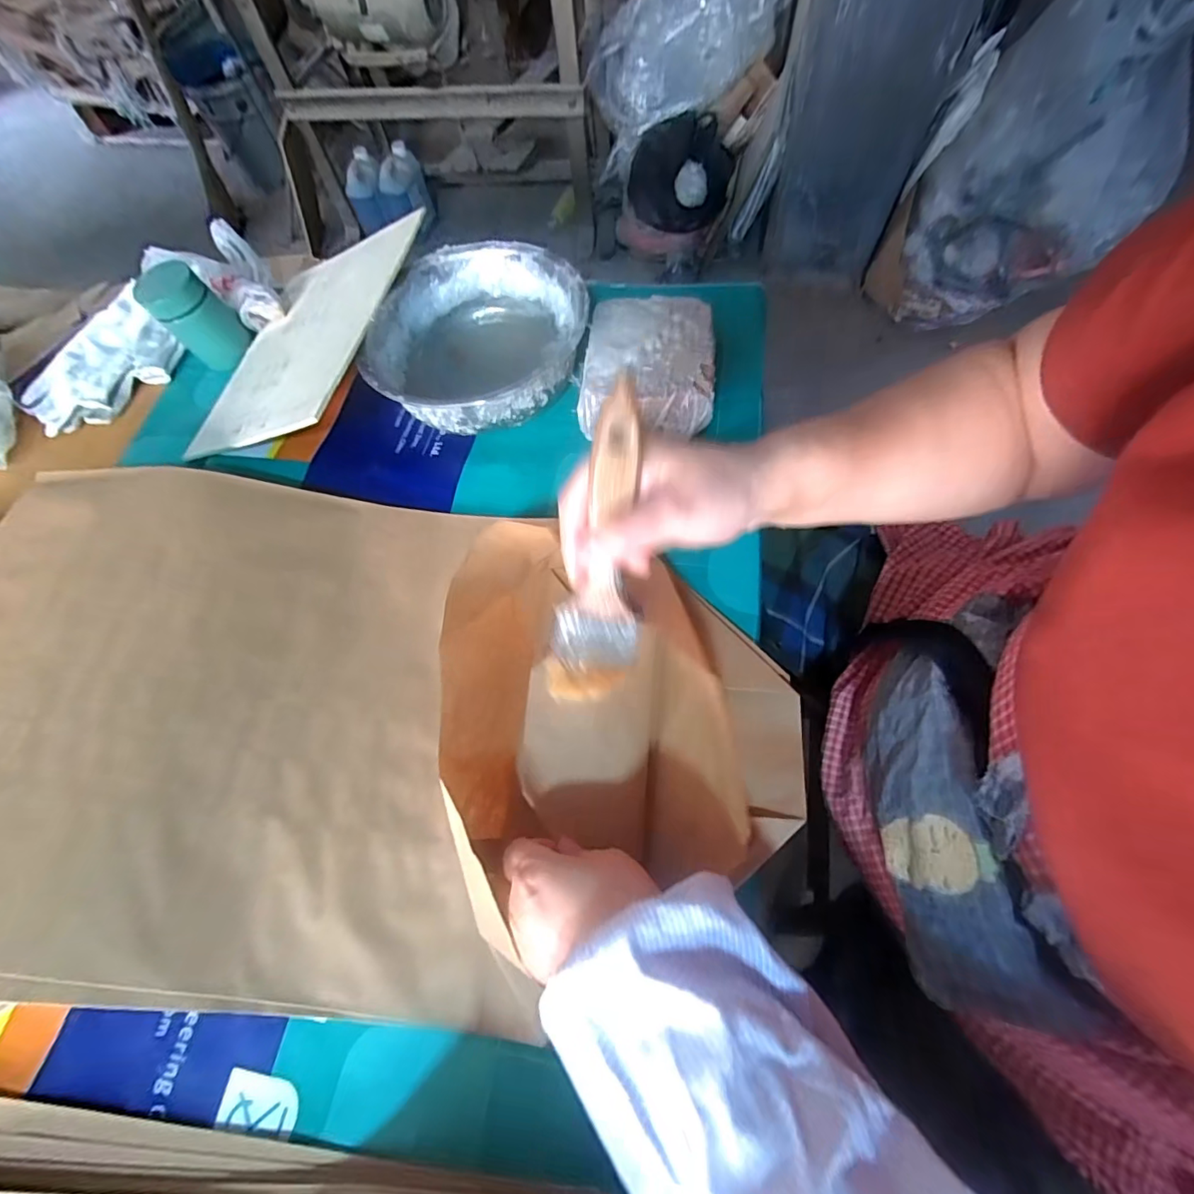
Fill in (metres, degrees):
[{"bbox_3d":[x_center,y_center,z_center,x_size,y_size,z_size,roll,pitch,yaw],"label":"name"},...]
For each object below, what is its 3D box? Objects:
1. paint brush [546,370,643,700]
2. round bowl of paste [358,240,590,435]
[{"bbox_3d":[0.001,-0.017,0.261,0.047,0.172,0.009,9,29,7],"label":"paint brush"},{"bbox_3d":[-0.113,-0.249,0.524,0.202,0.099,0.207,-1,67,3],"label":"round bowl of paste"}]

